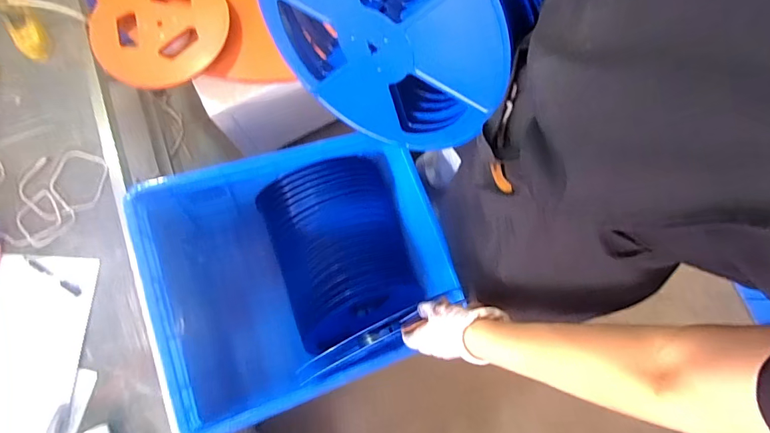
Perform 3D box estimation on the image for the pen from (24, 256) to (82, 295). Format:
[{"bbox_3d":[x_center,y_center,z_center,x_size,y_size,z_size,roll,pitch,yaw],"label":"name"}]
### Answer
[{"bbox_3d":[-0.652,0.115,0.790,0.139,0.011,0.012,29,79,5],"label":"pen"}]

